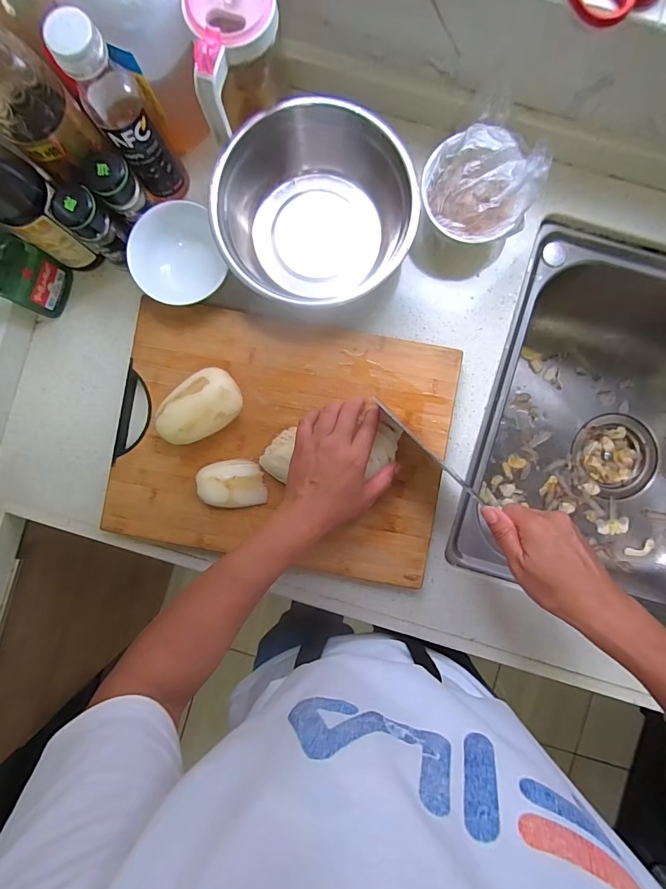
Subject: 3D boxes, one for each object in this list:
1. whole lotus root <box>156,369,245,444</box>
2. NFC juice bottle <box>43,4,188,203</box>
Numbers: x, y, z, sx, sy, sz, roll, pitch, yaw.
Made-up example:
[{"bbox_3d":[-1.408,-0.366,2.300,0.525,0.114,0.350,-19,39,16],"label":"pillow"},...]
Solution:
[{"bbox_3d":[-0.144,-0.040,0.457,0.091,0.053,0.060,-34,89,1],"label":"whole lotus root"},{"bbox_3d":[-0.204,-0.314,0.403,0.048,0.178,0.061,-38,89,1],"label":"NFC juice bottle"}]

